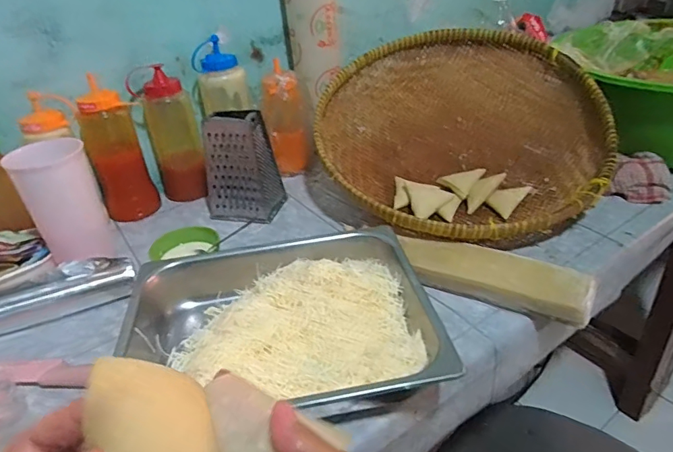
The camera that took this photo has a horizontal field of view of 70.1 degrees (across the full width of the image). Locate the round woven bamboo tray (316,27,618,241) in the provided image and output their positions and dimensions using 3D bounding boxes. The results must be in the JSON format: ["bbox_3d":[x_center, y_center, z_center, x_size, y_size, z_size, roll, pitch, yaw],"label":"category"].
[{"bbox_3d":[0.195,-0.144,0.778,0.440,0.128,0.440,-5,55,7],"label":"round woven bamboo tray"}]

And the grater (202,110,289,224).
[{"bbox_3d":[-0.157,-0.096,0.767,0.116,0.161,0.081,1,34,10],"label":"grater"}]

